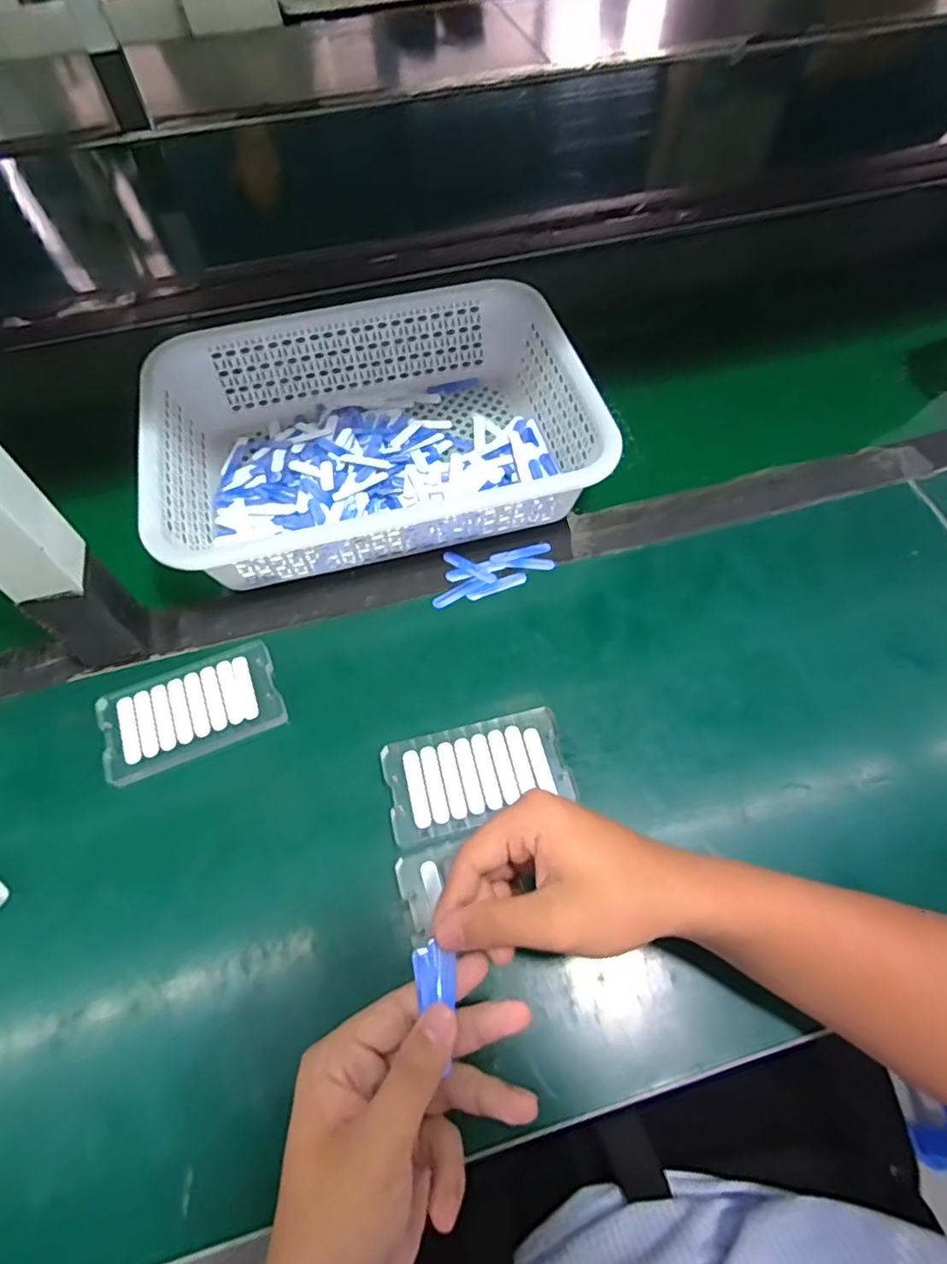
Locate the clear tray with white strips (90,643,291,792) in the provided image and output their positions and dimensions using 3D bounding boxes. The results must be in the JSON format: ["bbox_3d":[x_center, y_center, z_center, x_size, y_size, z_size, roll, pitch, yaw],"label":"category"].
[{"bbox_3d":[-0.202,0.055,0.438,0.122,0.011,0.072,-21,61,-10],"label":"clear tray with white strips"}]

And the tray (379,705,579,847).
[{"bbox_3d":[0.002,0.094,0.413,0.120,0.010,0.069,-15,61,-6],"label":"tray"}]

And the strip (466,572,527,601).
[{"bbox_3d":[0.020,-0.037,0.494,0.050,0.004,0.012,-22,62,-10],"label":"strip"}]

